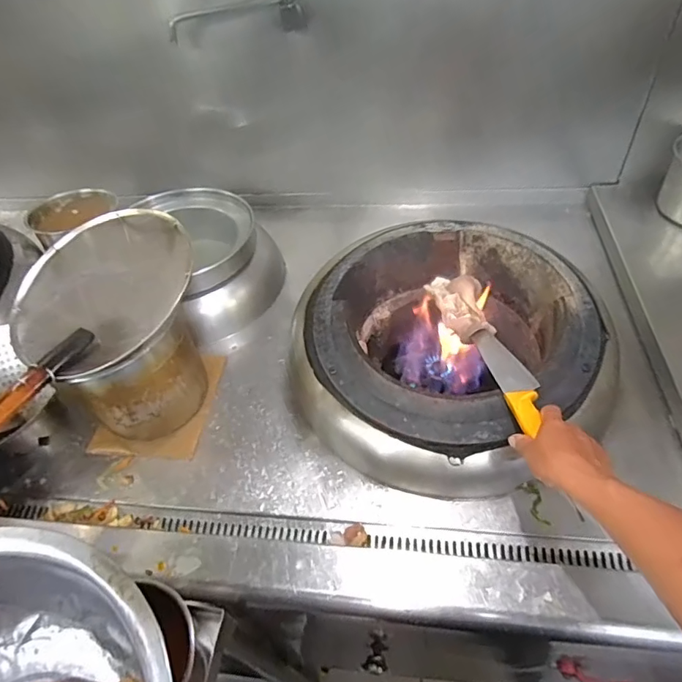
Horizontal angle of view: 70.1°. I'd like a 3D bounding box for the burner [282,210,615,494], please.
[{"bbox_3d":[0.168,0.018,0.846,0.478,0.215,0.460,-3,47,4],"label":"burner"}]

